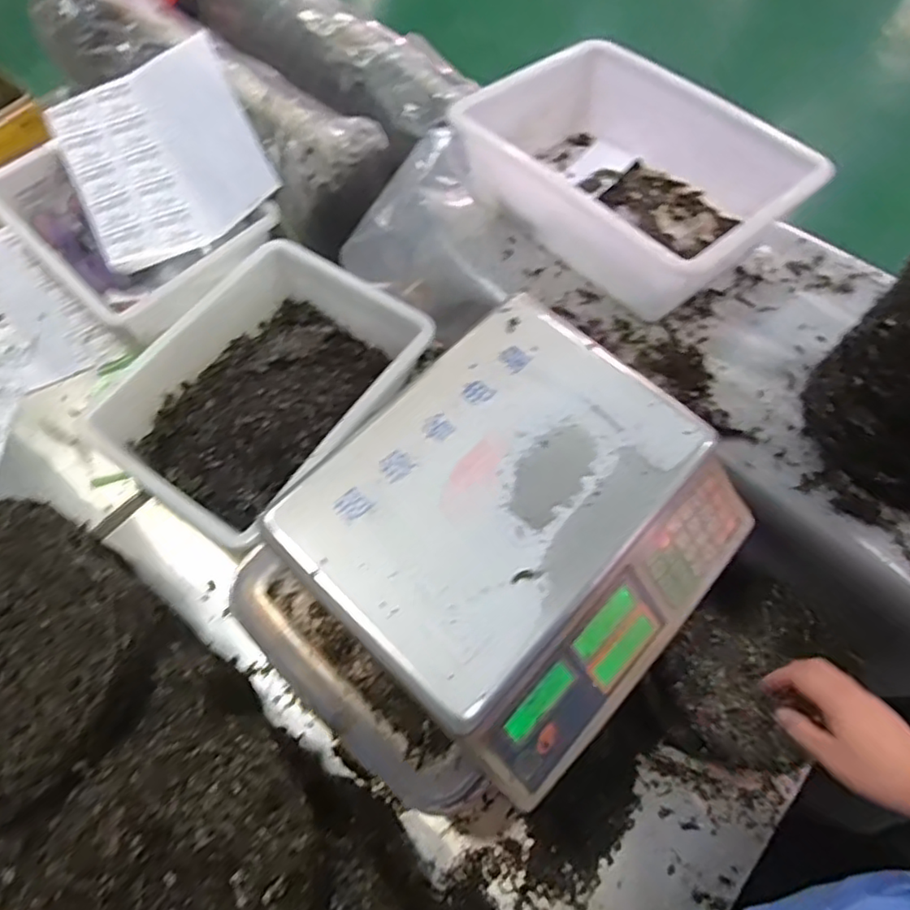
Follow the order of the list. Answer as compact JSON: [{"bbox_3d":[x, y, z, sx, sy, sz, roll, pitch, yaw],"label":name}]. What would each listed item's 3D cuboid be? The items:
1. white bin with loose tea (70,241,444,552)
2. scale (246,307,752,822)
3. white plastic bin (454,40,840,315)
[{"bbox_3d":[-0.247,-0.087,0.790,0.285,0.096,0.359,32,68,15],"label":"white bin with loose tea"},{"bbox_3d":[0.060,0.064,0.552,0.297,0.118,0.324,40,71,18],"label":"scale"},{"bbox_3d":[0.197,-0.342,0.747,0.269,0.120,0.350,-39,69,-17],"label":"white plastic bin"}]

